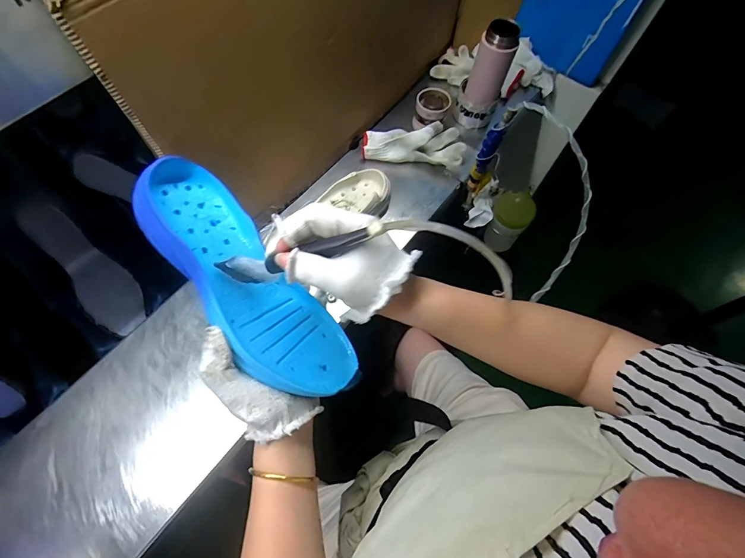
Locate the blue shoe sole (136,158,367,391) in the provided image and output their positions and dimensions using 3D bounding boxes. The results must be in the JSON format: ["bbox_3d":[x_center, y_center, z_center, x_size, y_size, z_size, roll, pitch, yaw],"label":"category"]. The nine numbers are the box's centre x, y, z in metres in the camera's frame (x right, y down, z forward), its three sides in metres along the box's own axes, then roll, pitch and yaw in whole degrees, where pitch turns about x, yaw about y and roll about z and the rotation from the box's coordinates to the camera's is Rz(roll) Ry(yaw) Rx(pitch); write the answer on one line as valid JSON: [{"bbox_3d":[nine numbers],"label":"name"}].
[{"bbox_3d":[-0.120,0.007,0.356,0.261,0.043,0.096,50,44,0],"label":"blue shoe sole"}]

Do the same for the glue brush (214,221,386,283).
[{"bbox_3d":[-0.061,-0.021,0.305,0.156,0.032,0.014,-16,59,25],"label":"glue brush"}]

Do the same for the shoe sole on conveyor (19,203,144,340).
[{"bbox_3d":[-0.451,-0.020,0.588,0.074,0.007,0.237,-38,96,-34],"label":"shoe sole on conveyor"}]

